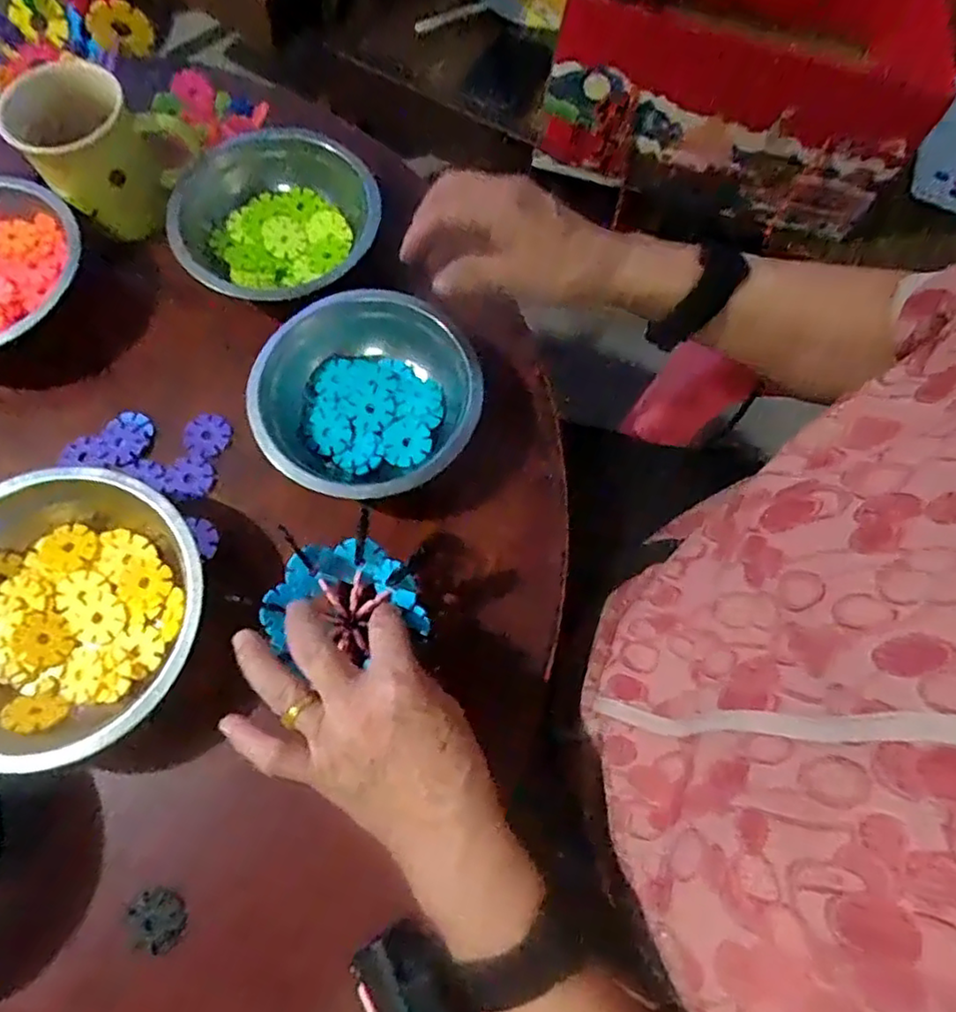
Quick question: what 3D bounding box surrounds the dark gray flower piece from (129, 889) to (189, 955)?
[{"bbox_3d":[-0.174,0.226,0.352,0.027,0.006,0.031,-25,74,-9],"label":"dark gray flower piece"}]

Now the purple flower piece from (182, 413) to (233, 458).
[{"bbox_3d":[-0.186,-0.048,0.443,0.032,0.007,0.029,-14,72,-6],"label":"purple flower piece"}]

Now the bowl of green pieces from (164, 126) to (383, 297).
[{"bbox_3d":[-0.145,-0.210,0.469,0.146,0.047,0.136,-14,72,-6],"label":"bowl of green pieces"}]

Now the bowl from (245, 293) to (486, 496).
[{"bbox_3d":[-0.072,-0.070,0.427,0.143,0.048,0.134,0,71,-1],"label":"bowl"}]

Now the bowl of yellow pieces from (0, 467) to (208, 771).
[{"bbox_3d":[-0.244,0.063,0.380,0.164,0.044,0.160,0,71,-1],"label":"bowl of yellow pieces"}]

